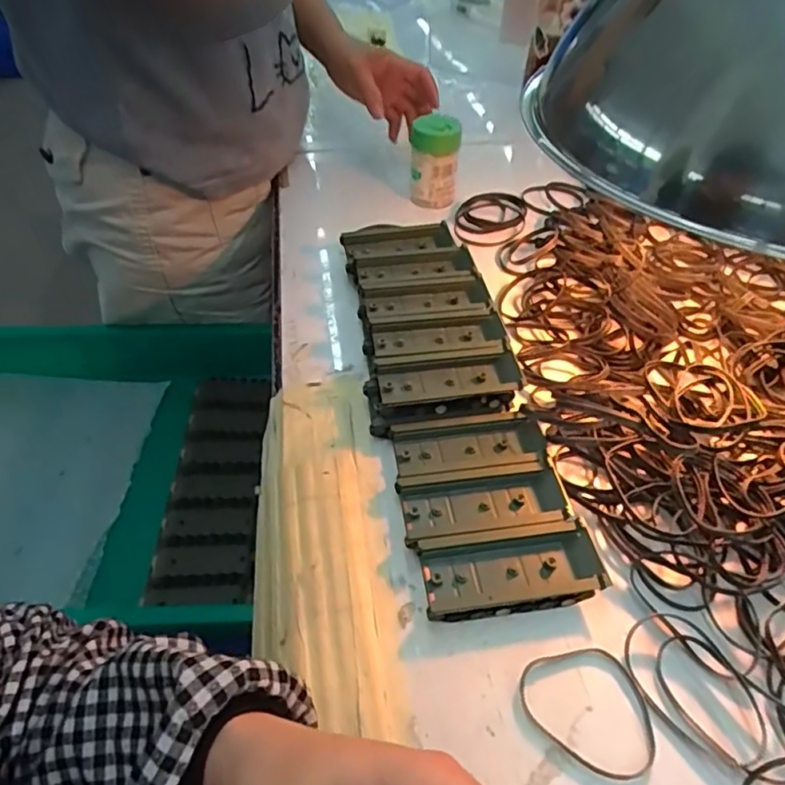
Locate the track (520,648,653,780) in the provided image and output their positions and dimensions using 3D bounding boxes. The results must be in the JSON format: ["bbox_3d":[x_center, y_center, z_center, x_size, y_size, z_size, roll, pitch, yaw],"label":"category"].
[{"bbox_3d":[0.095,0.156,0.288,0.059,0.004,0.058,1,47,-1],"label":"track"}]

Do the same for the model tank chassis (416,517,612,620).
[{"bbox_3d":[0.066,0.100,0.330,0.097,0.017,0.041,-5,47,-7],"label":"model tank chassis"}]

